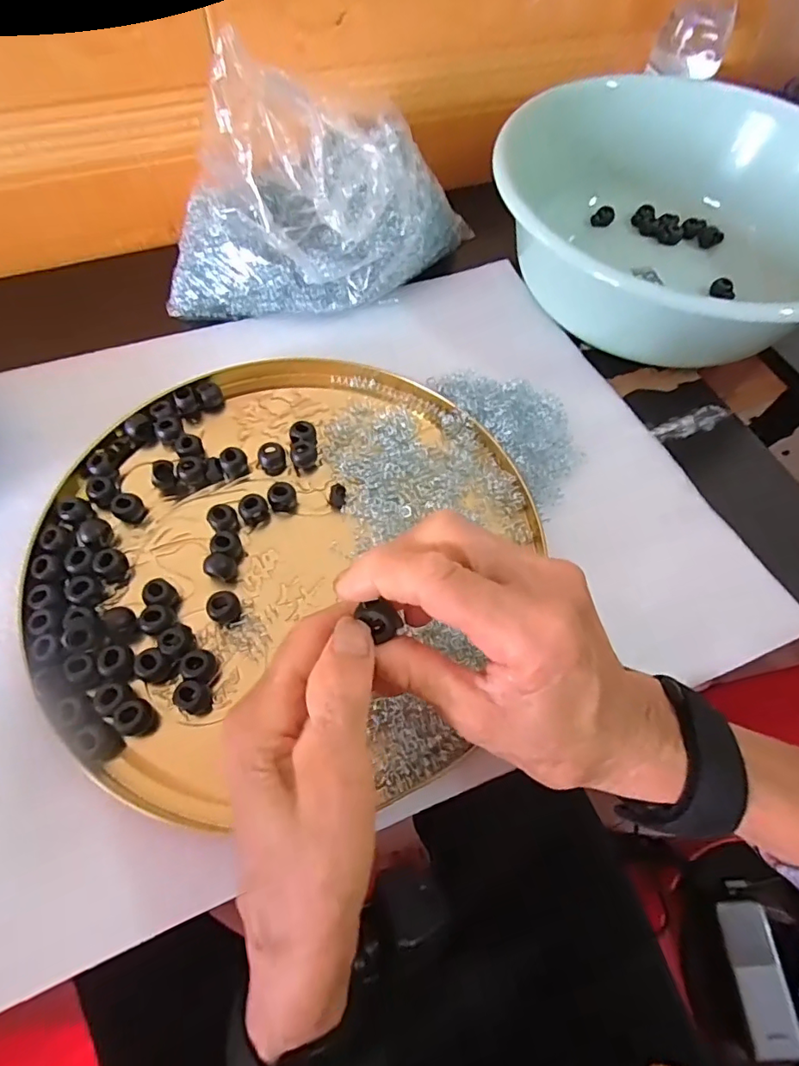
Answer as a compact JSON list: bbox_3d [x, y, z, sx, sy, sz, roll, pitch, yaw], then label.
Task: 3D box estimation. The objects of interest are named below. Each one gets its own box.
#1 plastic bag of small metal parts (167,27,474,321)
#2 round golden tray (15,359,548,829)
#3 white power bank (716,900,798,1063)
[{"bbox_3d":[-0.056,-0.240,0.376,0.251,0.150,0.084,-9,63,-8],"label":"plastic bag of small metal parts"},{"bbox_3d":[-0.071,0.003,0.315,0.271,0.020,0.288,1,62,-3],"label":"round golden tray"},{"bbox_3d":[0.365,0.447,0.525,0.048,0.023,0.121,2,62,-2],"label":"white power bank"}]

